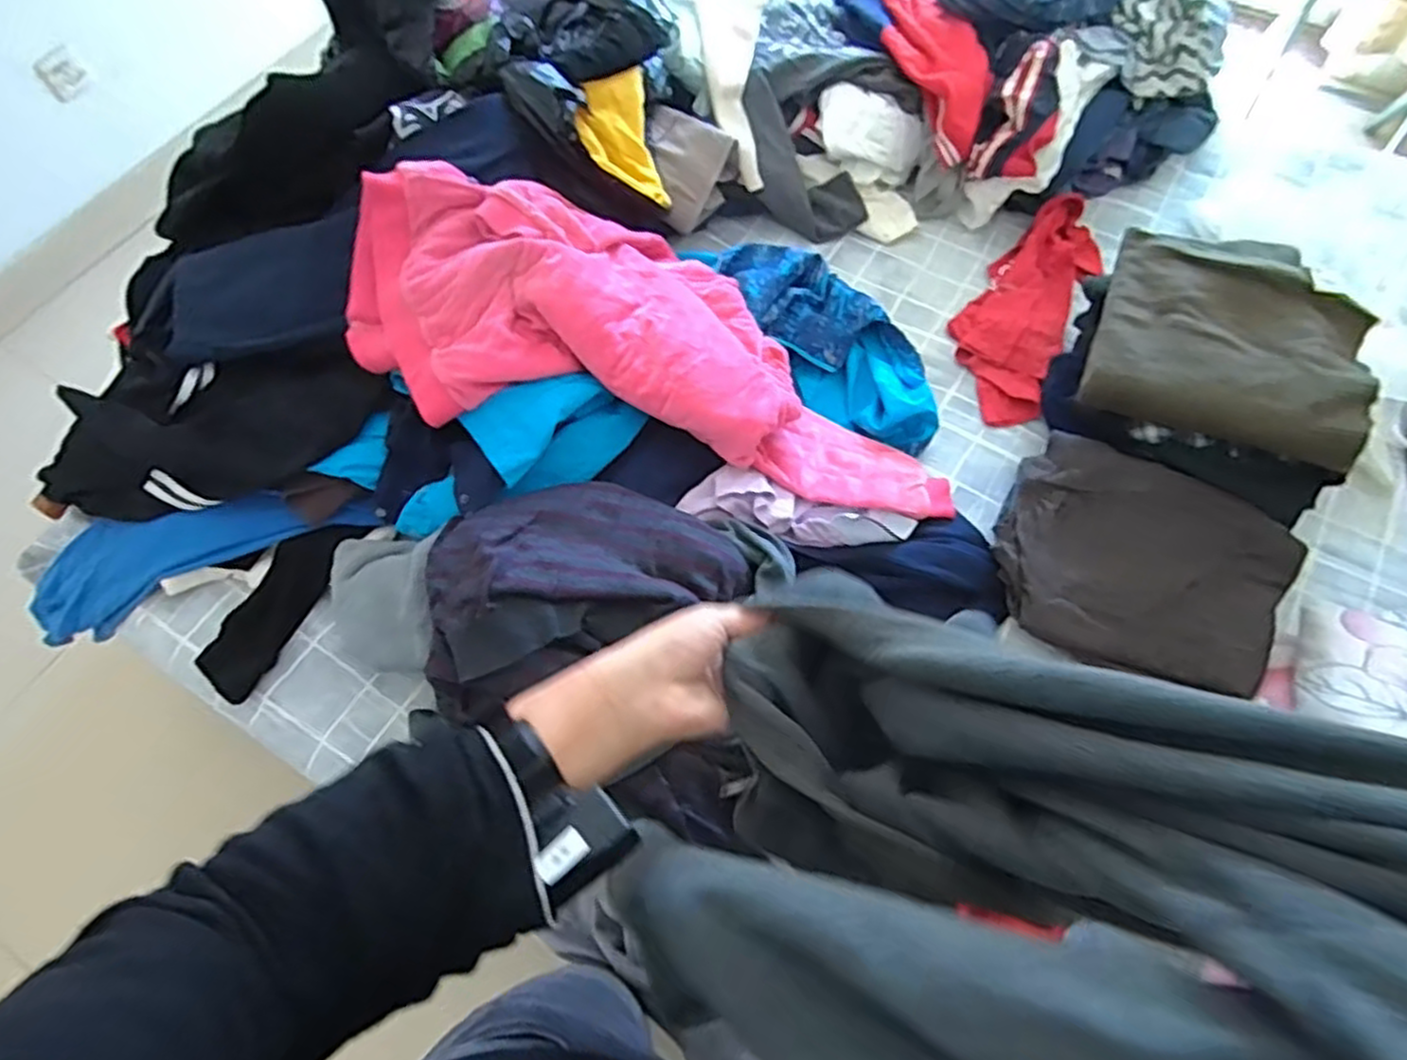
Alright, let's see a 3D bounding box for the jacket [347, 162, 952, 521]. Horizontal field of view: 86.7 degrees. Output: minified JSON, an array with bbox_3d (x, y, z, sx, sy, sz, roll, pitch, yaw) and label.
[{"bbox_3d":[-0.036,-0.230,0.954,0.778,0.127,0.376,22,64,-11],"label":"jacket"}]

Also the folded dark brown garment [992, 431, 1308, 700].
[{"bbox_3d":[0.546,0.049,0.926,0.343,0.069,0.267,21,66,11],"label":"folded dark brown garment"}]

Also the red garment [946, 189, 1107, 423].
[{"bbox_3d":[0.499,-0.354,1.156,0.166,0.077,0.411,27,67,13],"label":"red garment"}]

